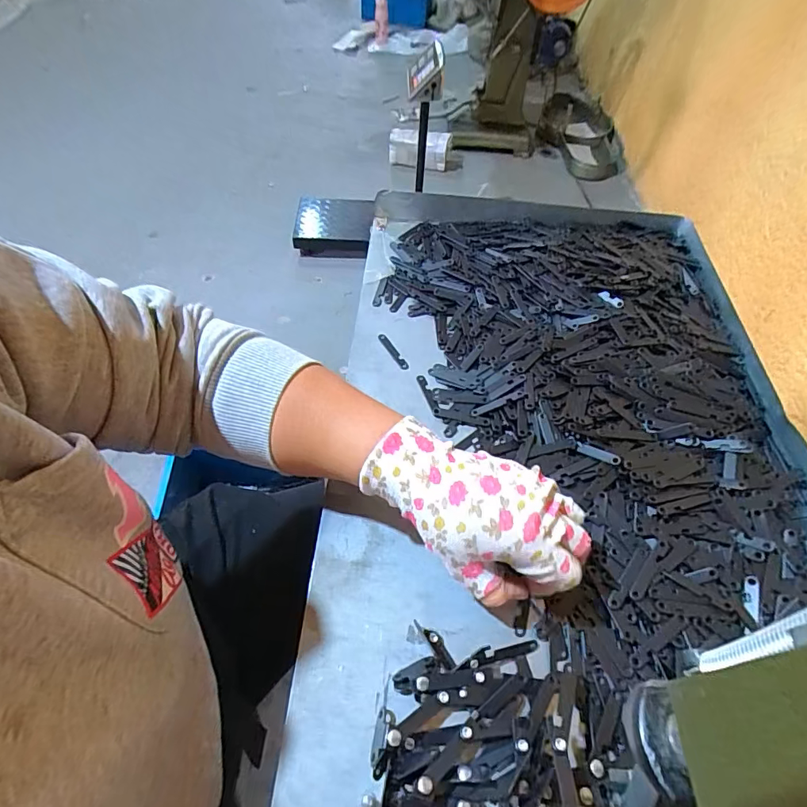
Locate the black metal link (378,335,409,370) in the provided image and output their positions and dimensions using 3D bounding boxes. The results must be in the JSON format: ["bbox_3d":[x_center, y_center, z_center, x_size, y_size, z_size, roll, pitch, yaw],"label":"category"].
[{"bbox_3d":[-0.011,-0.053,0.476,0.009,0.006,0.053,-22,57,-19],"label":"black metal link"}]

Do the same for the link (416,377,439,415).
[{"bbox_3d":[0.024,-0.008,0.443,0.008,0.004,0.047,-14,55,-14],"label":"link"}]

